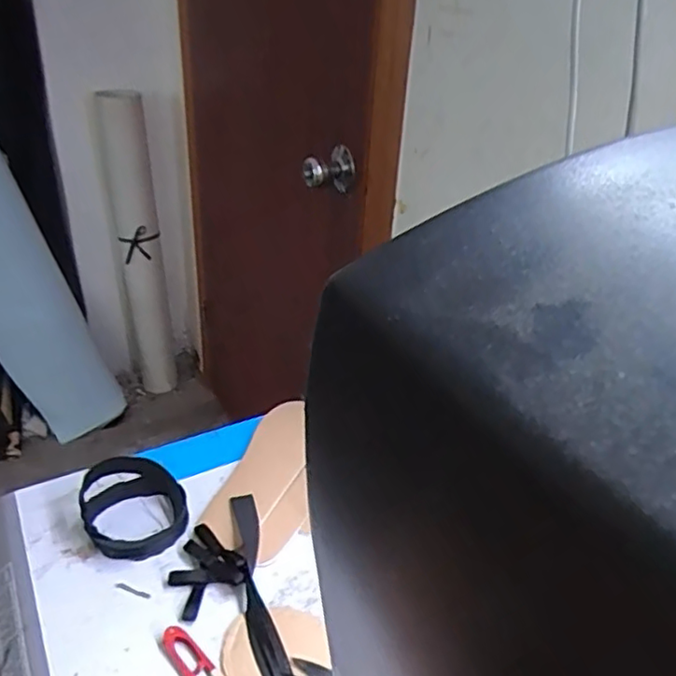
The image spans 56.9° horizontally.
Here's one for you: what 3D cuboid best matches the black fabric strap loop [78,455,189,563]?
[{"bbox_3d":[-0.187,0.152,0.572,0.086,0.045,0.088,1,32,0],"label":"black fabric strap loop"}]

